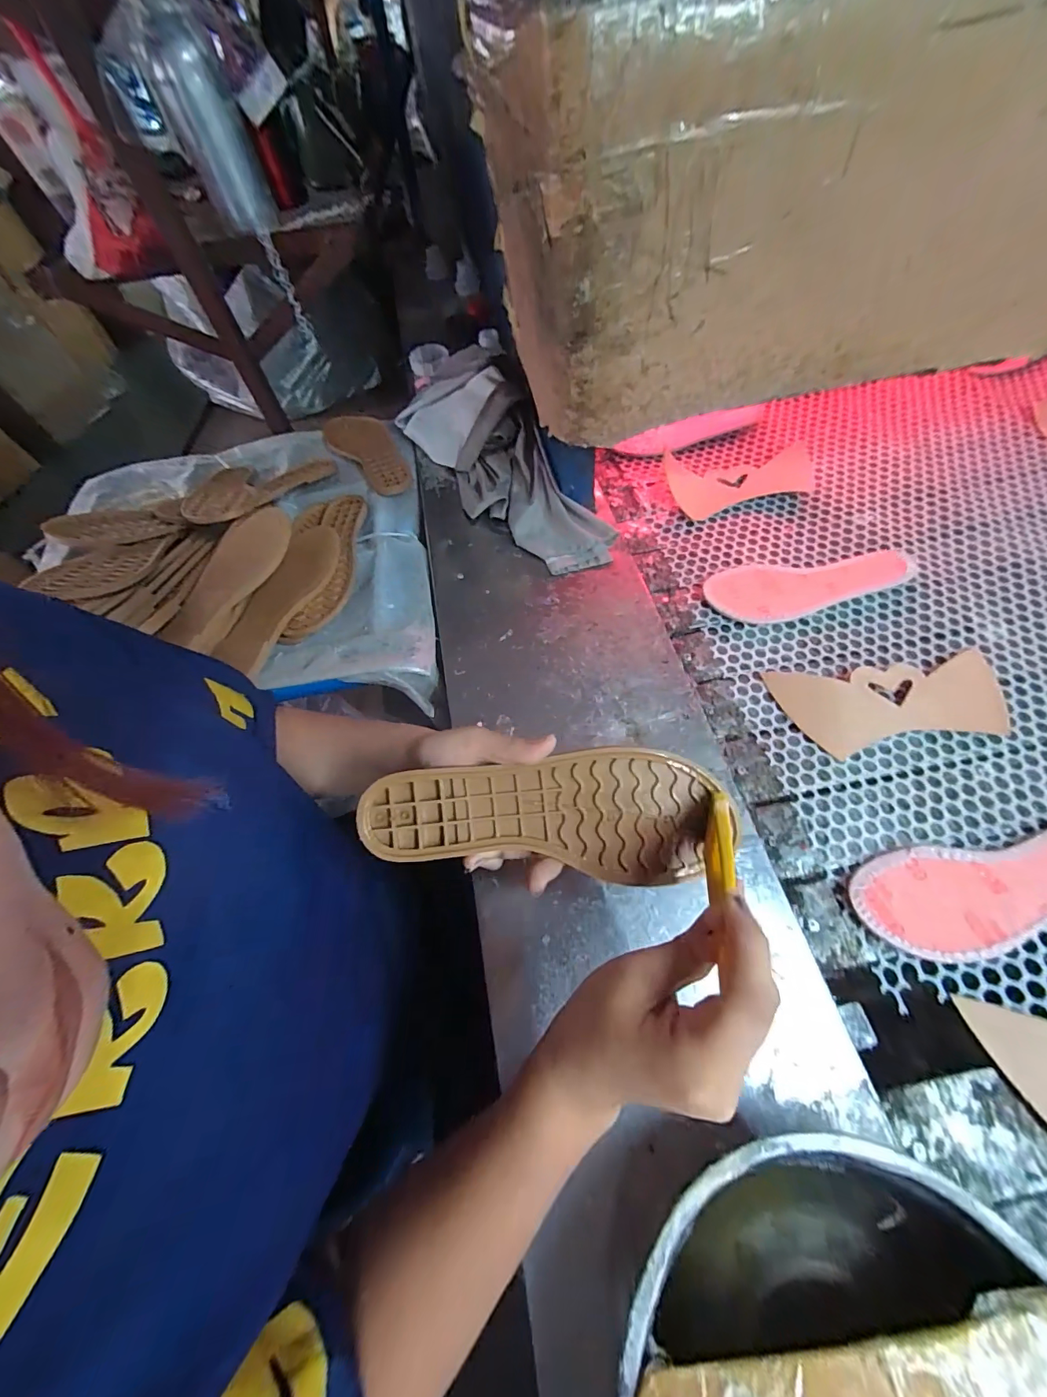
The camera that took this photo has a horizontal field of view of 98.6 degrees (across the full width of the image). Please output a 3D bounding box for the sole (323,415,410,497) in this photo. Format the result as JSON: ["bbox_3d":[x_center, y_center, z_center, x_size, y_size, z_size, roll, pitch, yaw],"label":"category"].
[{"bbox_3d":[-0.228,-0.370,0.670,0.082,0.013,0.231,-32,59,-13],"label":"sole"}]

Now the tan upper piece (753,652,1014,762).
[{"bbox_3d":[0.362,0.004,0.441,0.208,0.011,0.090,-6,63,1],"label":"tan upper piece"}]

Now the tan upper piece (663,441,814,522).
[{"bbox_3d":[0.294,-0.292,0.607,0.186,0.006,0.131,1,61,7],"label":"tan upper piece"}]

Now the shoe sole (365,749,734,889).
[{"bbox_3d":[0.010,0.074,0.289,0.222,0.009,0.081,1,90,1],"label":"shoe sole"}]

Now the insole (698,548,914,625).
[{"bbox_3d":[0.325,-0.125,0.508,0.229,0.012,0.079,-6,57,4],"label":"insole"}]

